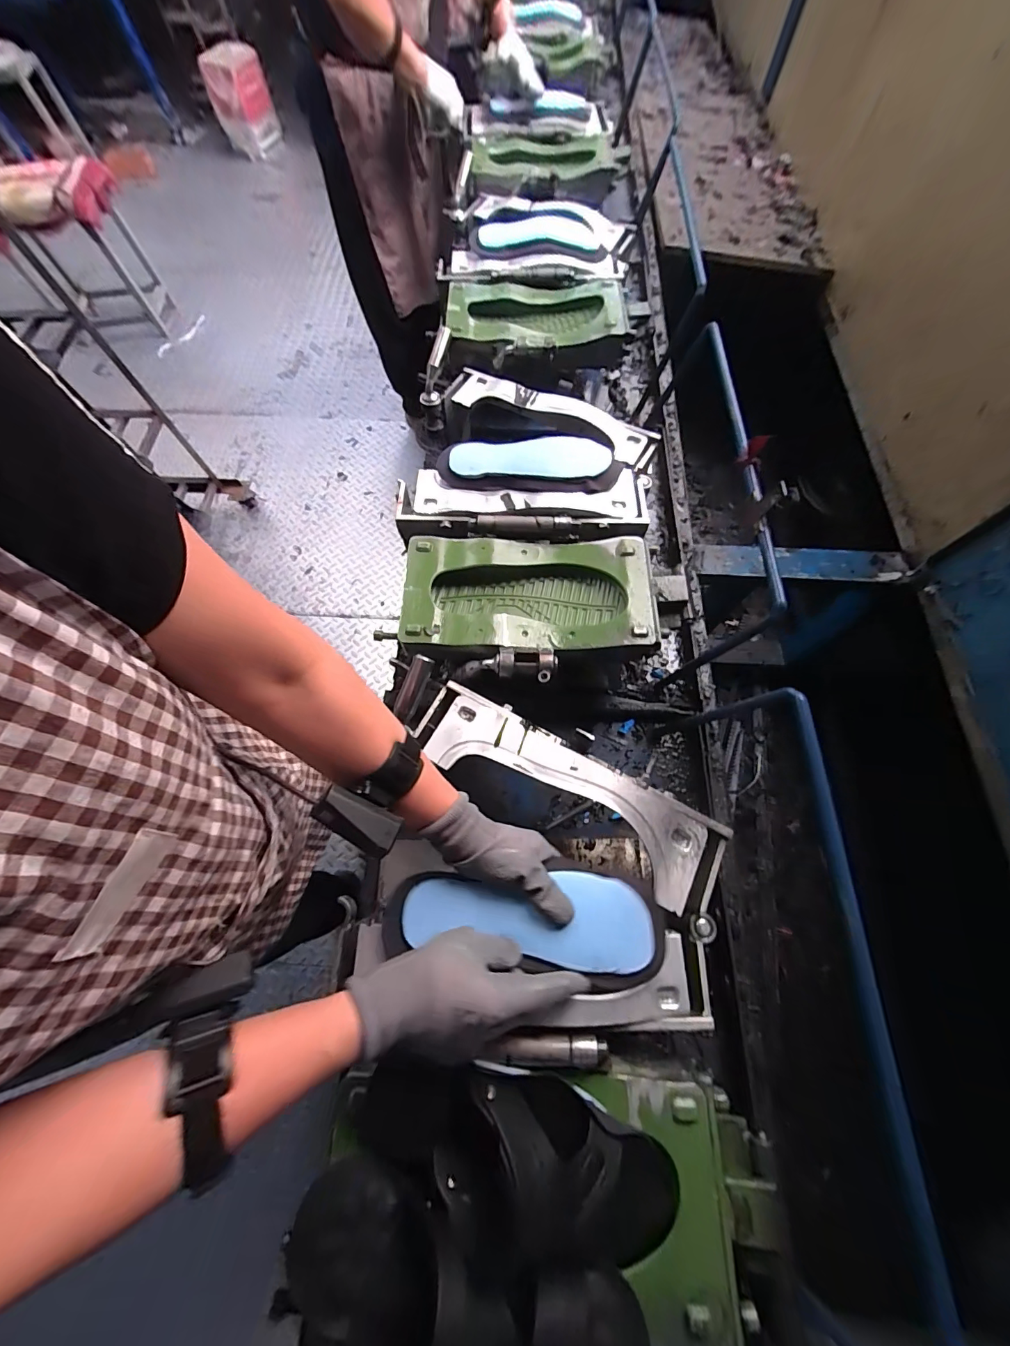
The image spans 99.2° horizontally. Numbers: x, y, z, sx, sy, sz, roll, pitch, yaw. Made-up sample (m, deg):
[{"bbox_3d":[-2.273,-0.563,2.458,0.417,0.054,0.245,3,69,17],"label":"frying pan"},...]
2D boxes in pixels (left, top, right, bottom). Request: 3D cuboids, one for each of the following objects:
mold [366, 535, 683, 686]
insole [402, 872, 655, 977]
[{"bbox_3d":[0.044,-0.093,0.591,0.378,0.056,0.224,5,70,0],"label":"mold"},{"bbox_3d":[0.024,0.237,0.423,0.239,0.014,0.080,6,70,2],"label":"insole"}]

